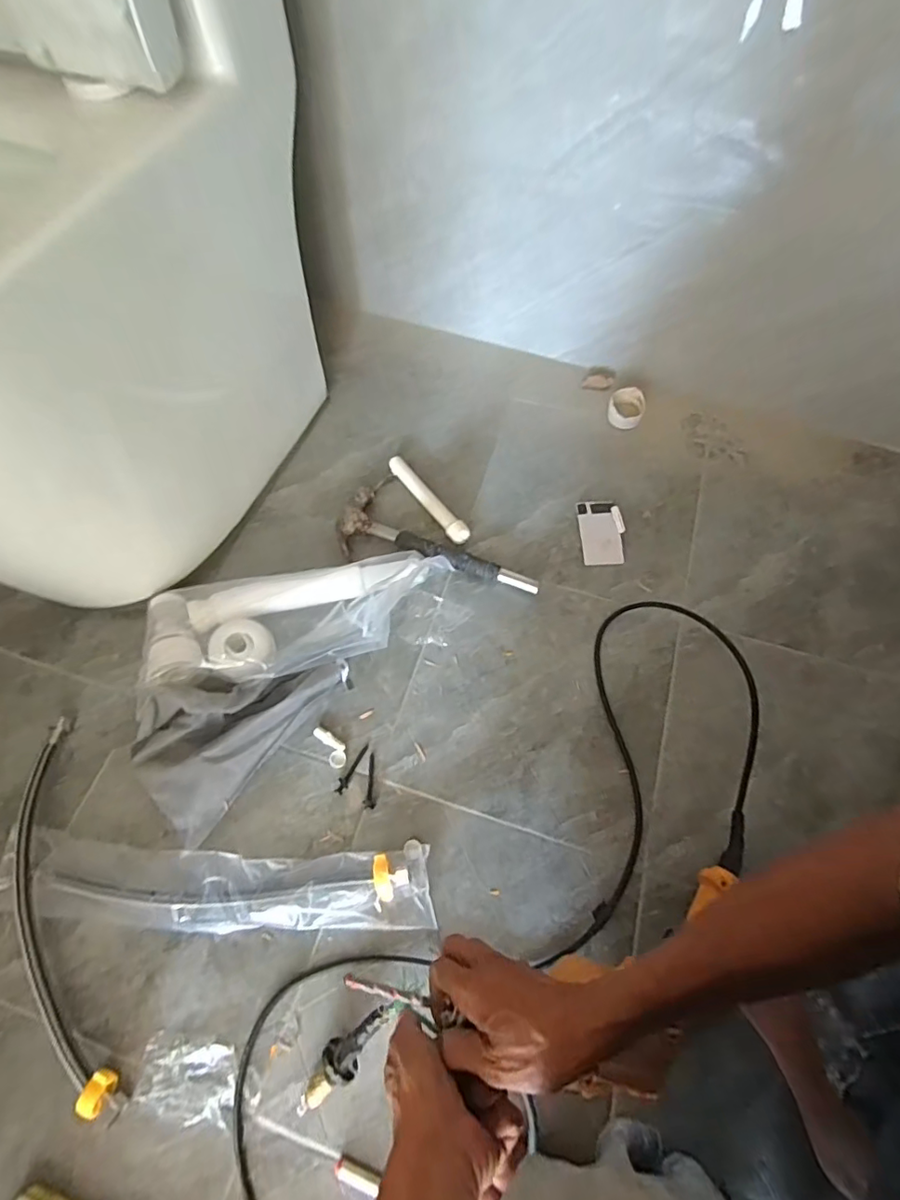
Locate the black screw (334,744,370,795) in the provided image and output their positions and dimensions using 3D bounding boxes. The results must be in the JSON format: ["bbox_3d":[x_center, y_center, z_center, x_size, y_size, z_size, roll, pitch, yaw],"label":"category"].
[{"bbox_3d":[-0.107,0.185,0.581,0.013,0.004,0.059,28,69,13],"label":"black screw"}]

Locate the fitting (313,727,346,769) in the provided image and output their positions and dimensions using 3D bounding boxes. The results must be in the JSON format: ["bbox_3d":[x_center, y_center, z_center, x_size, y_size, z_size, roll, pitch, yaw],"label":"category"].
[{"bbox_3d":[-0.133,0.164,0.594,0.022,0.005,0.051,-31,69,-13],"label":"fitting"}]

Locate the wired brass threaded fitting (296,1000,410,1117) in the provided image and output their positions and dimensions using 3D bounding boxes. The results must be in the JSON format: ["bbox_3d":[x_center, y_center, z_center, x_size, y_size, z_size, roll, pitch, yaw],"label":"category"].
[{"bbox_3d":[-0.088,0.388,0.451,0.031,0.020,0.129,43,88,18],"label":"wired brass threaded fitting"}]

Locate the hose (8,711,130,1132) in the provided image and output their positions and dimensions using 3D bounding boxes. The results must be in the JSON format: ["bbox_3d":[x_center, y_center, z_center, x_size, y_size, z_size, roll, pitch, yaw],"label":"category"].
[{"bbox_3d":[-0.387,0.296,0.509,0.065,0.023,0.369,-24,68,-10],"label":"hose"}]

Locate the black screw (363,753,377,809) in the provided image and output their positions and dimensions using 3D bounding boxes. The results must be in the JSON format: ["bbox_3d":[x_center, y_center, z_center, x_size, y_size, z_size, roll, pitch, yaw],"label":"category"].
[{"bbox_3d":[-0.089,0.199,0.578,0.014,0.004,0.057,-6,66,-2],"label":"black screw"}]

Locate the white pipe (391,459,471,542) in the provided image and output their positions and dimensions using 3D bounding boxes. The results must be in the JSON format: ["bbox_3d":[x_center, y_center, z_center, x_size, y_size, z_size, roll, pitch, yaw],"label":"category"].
[{"bbox_3d":[-0.030,-0.142,0.722,0.026,0.023,0.170,-33,70,-14],"label":"white pipe"}]

